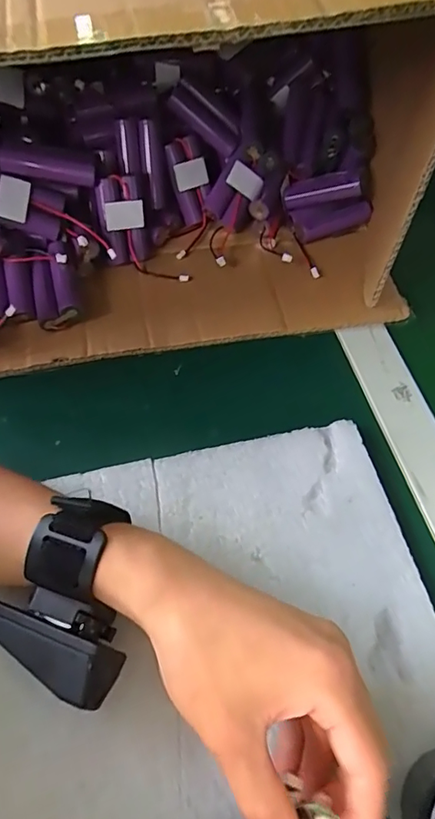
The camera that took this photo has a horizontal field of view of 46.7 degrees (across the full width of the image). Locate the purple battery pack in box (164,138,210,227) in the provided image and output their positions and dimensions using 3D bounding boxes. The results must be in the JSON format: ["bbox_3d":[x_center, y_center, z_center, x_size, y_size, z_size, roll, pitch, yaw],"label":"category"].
[{"bbox_3d":[-0.024,-0.196,0.435,0.033,0.066,0.025,-18,33,-13],"label":"purple battery pack in box"}]

